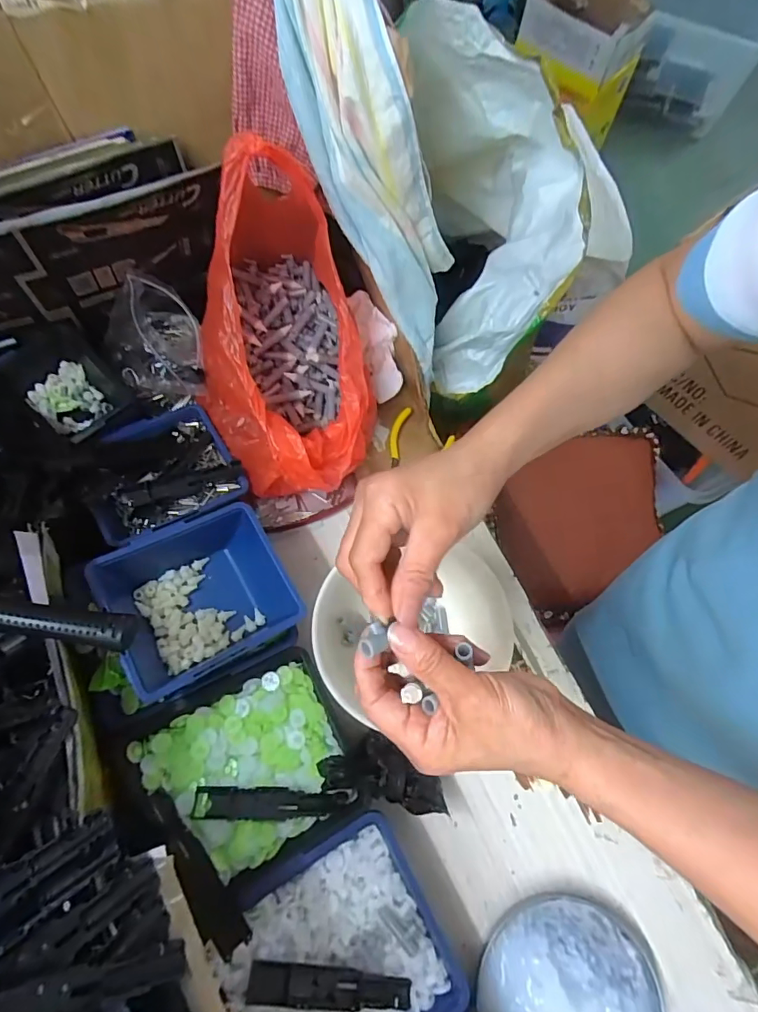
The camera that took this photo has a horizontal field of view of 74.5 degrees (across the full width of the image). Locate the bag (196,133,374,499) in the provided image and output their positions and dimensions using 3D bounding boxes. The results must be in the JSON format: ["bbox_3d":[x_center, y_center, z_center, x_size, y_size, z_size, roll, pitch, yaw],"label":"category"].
[{"bbox_3d":[-0.094,-0.161,0.460,0.175,0.207,0.255,-24,72,-11],"label":"bag"}]

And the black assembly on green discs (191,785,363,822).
[{"bbox_3d":[-0.083,0.237,0.396,0.124,0.009,0.022,2,69,-1],"label":"black assembly on green discs"}]

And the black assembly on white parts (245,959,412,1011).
[{"bbox_3d":[-0.034,0.350,0.363,0.120,0.014,0.021,15,68,-11],"label":"black assembly on white parts"}]

